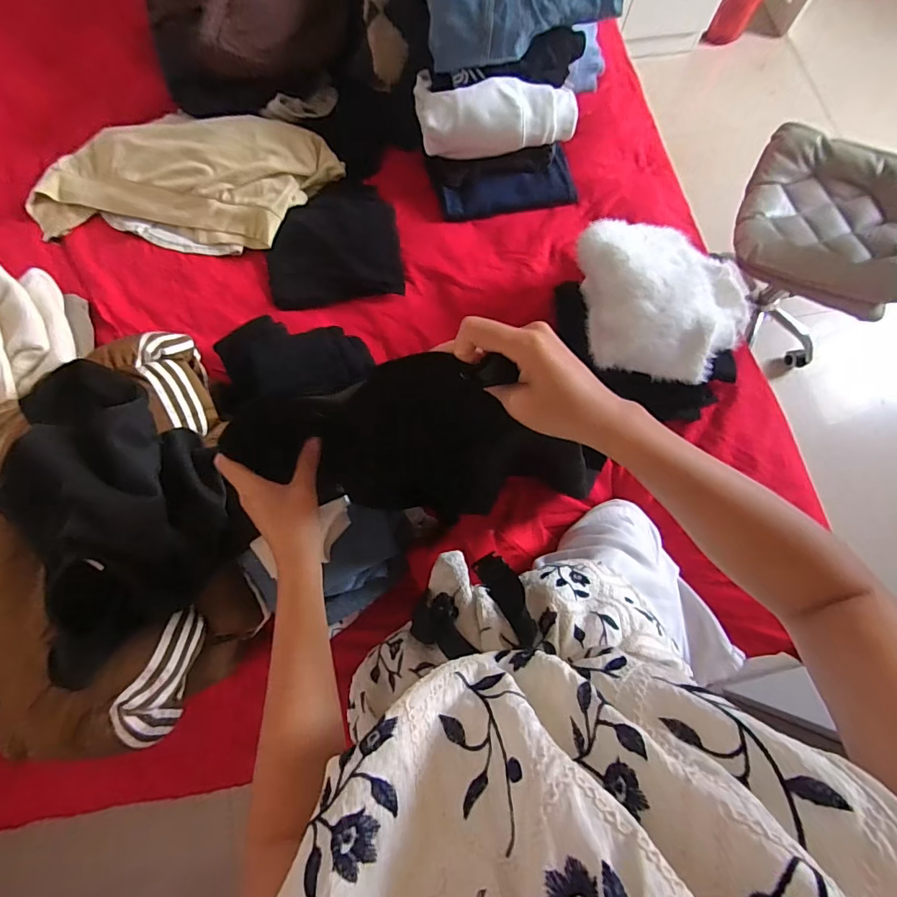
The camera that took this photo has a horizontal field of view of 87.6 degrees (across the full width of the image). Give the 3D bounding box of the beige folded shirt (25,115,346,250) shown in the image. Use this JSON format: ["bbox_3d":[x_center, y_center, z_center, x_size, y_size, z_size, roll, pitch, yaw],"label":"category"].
[{"bbox_3d":[-0.512,-0.521,0.901,0.574,0.073,0.246,2,75,-1],"label":"beige folded shirt"}]

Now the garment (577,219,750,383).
[{"bbox_3d":[0.370,-0.268,0.793,0.258,0.083,0.306,-4,75,-3],"label":"garment"}]

